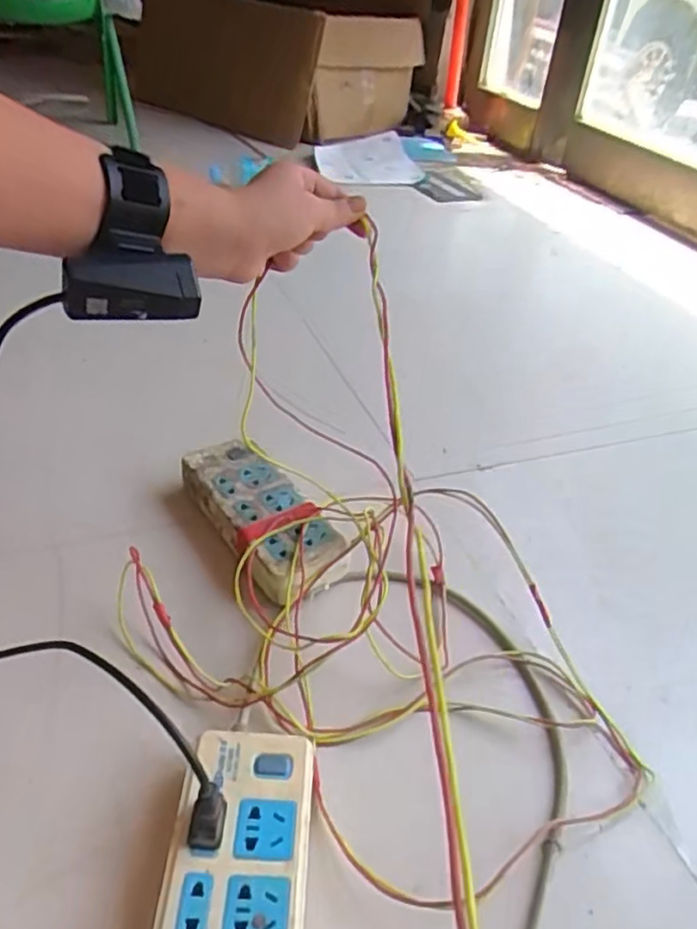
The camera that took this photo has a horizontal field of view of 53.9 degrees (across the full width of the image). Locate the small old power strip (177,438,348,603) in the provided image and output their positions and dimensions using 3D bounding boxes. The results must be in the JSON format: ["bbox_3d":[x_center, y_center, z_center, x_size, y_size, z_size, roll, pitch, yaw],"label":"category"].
[{"bbox_3d":[-0.076,0.049,0.613,0.076,0.047,0.178,-20,45,-29],"label":"small old power strip"}]

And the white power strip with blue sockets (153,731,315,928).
[{"bbox_3d":[-0.063,0.244,0.381,0.076,0.039,0.179,4,38,-2],"label":"white power strip with blue sockets"}]

